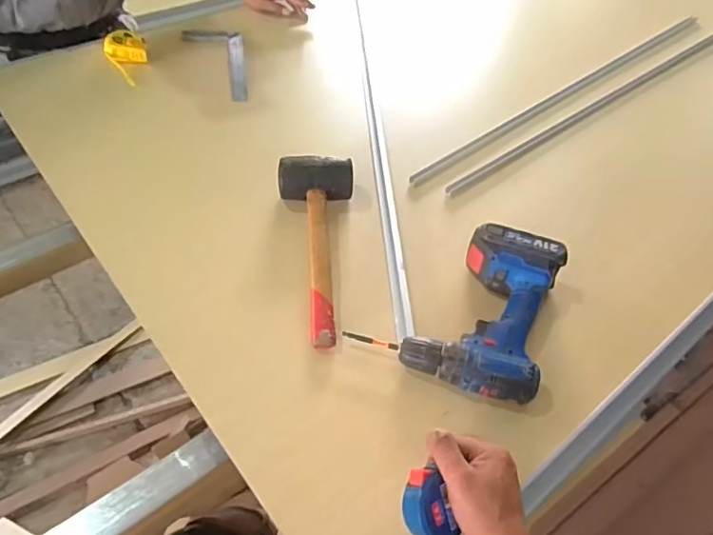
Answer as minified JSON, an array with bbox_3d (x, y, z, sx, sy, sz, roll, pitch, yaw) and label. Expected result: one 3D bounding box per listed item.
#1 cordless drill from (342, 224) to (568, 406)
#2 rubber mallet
[{"bbox_3d":[0.130,0.039,0.673,0.216,0.068,0.222,19,50,11],"label":"cordless drill"},{"bbox_3d":[-0.052,-0.028,0.728,0.111,0.059,0.300,0,50,-5],"label":"rubber mallet"}]

